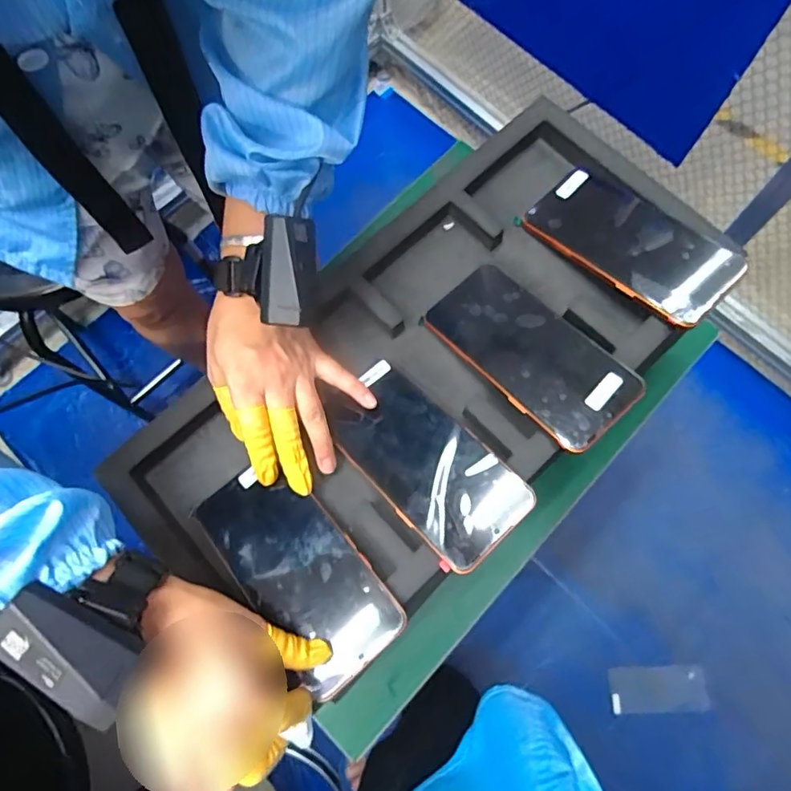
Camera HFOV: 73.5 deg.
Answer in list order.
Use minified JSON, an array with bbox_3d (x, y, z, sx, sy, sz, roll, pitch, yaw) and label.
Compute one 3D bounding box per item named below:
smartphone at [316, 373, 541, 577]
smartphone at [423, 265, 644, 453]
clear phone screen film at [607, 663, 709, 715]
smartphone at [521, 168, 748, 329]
[{"bbox_3d":[0.015,0.044,0.384,0.074,0.008,0.163,-44,67,-11],"label":"smartphone"},{"bbox_3d":[0.101,-0.035,0.405,0.075,0.006,0.162,-40,64,-9],"label":"smartphone"},{"bbox_3d":[0.462,0.518,0.934,0.165,0.006,0.077,-4,80,0],"label":"clear phone screen film"},{"bbox_3d":[0.186,-0.124,0.423,0.072,0.010,0.162,-44,64,-5],"label":"smartphone"}]

